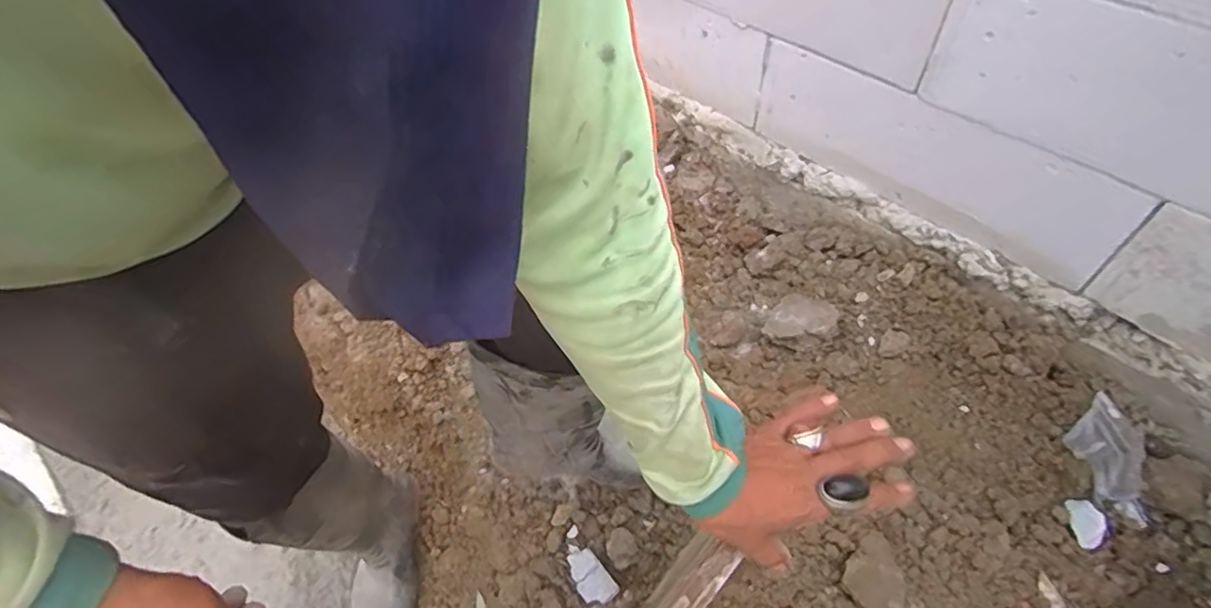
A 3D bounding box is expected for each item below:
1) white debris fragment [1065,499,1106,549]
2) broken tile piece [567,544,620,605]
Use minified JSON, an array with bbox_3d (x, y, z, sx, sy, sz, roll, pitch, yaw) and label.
[{"bbox_3d":[0.732,0.333,0.940,0.044,0.008,0.069,-11,65,20],"label":"white debris fragment"},{"bbox_3d":[-0.025,0.381,0.870,0.045,0.015,0.091,-34,60,-18],"label":"broken tile piece"}]

